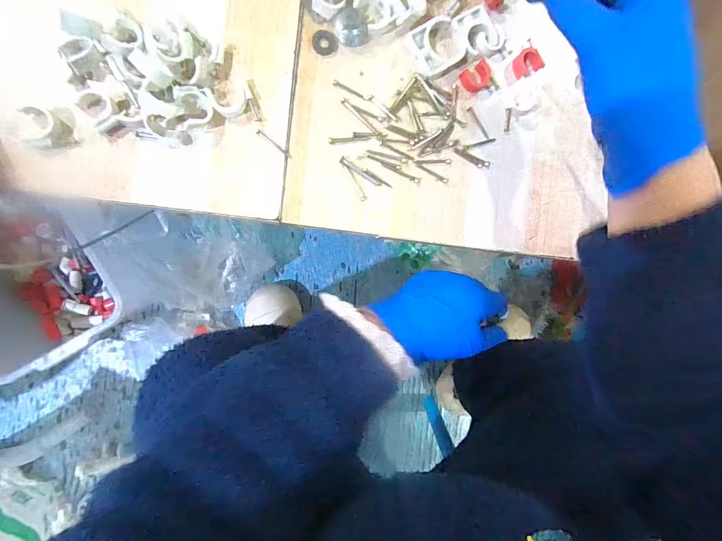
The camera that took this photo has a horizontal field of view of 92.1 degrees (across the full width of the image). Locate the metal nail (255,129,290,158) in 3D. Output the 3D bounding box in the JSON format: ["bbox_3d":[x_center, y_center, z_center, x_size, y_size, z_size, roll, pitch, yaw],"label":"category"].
[{"bbox_3d":[-0.068,-0.100,0.272,0.031,0.004,0.005,38,84,-5],"label":"metal nail"}]

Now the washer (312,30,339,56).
[{"bbox_3d":[-0.028,-0.183,0.278,0.020,0.004,0.021,-10,90,-7],"label":"washer"}]

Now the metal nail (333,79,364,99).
[{"bbox_3d":[-0.010,-0.147,0.281,0.026,0.004,0.005,21,85,-6],"label":"metal nail"}]

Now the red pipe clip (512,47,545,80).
[{"bbox_3d":[0.147,-0.183,0.304,0.028,0.008,0.018,-27,92,-6],"label":"red pipe clip"}]

